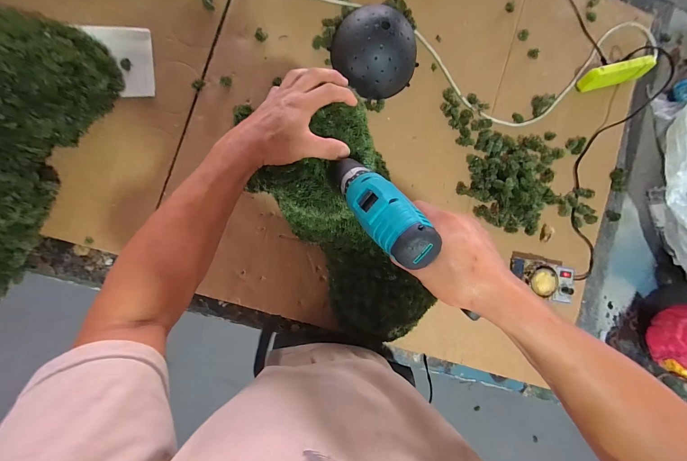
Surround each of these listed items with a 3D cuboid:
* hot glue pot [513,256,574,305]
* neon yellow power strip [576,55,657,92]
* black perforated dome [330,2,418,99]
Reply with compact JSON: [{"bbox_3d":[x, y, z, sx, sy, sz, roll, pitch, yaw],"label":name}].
[{"bbox_3d":[0.500,0.125,0.735,0.146,0.070,0.088,11,88,-8],"label":"hot glue pot"},{"bbox_3d":[0.736,-0.424,0.788,0.207,0.056,0.050,-17,92,-8],"label":"neon yellow power strip"},{"bbox_3d":[0.079,-0.418,0.667,0.175,0.106,0.190,0,89,-8],"label":"black perforated dome"}]

